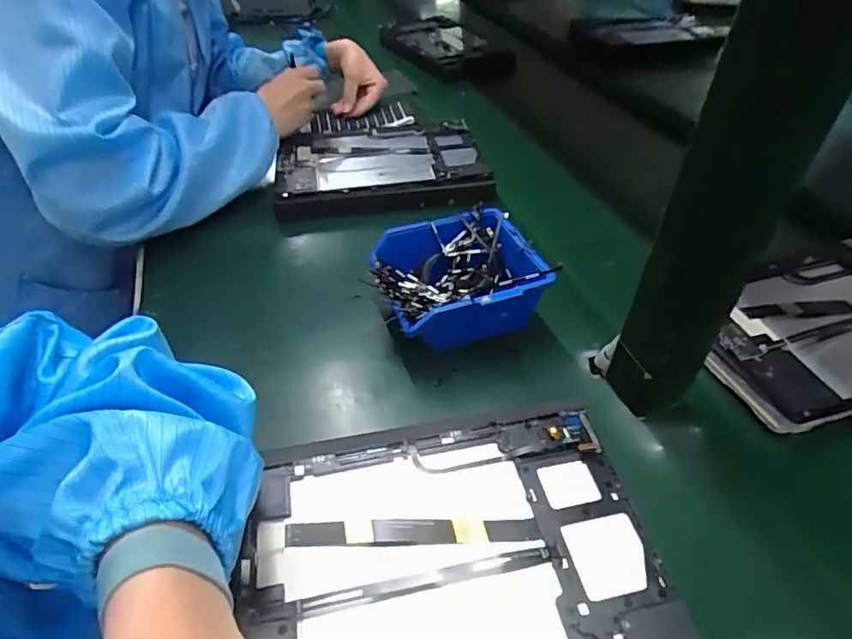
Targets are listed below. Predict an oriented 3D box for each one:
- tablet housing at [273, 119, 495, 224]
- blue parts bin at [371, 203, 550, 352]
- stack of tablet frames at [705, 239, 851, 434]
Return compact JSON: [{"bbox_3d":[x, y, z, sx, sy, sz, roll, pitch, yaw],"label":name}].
[{"bbox_3d":[-0.055,-0.188,0.644,0.241,0.025,0.170,-7,42,-10],"label":"tablet housing"},{"bbox_3d":[0.026,-0.031,0.456,0.125,0.063,0.116,-16,46,-14],"label":"blue parts bin"},{"bbox_3d":[0.336,0.001,0.444,0.250,0.015,0.155,-13,46,-11],"label":"stack of tablet frames"}]

